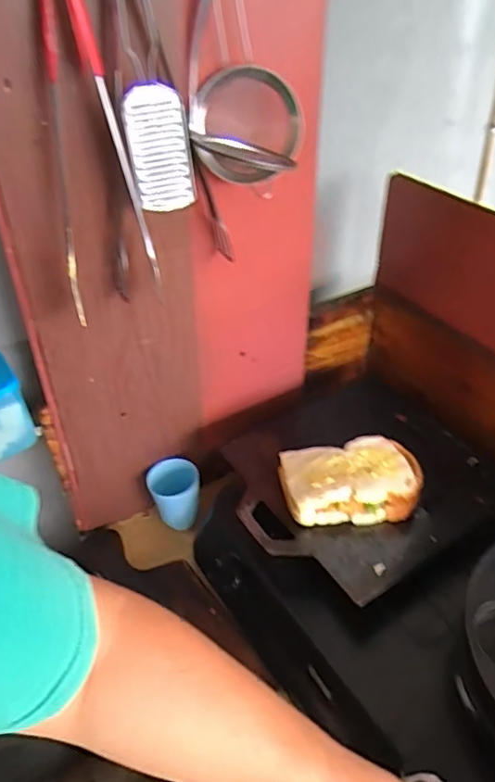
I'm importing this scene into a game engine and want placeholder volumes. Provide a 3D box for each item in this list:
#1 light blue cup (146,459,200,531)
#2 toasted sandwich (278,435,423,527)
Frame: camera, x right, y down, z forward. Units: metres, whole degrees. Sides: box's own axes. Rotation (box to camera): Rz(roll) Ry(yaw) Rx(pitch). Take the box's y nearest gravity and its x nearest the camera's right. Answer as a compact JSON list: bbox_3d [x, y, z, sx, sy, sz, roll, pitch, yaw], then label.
[{"bbox_3d":[-0.109,0.166,0.910,0.075,0.102,0.070,-12,39,-10],"label":"light blue cup"},{"bbox_3d":[0.131,0.113,0.749,0.171,0.044,0.107,-7,38,-4],"label":"toasted sandwich"}]

